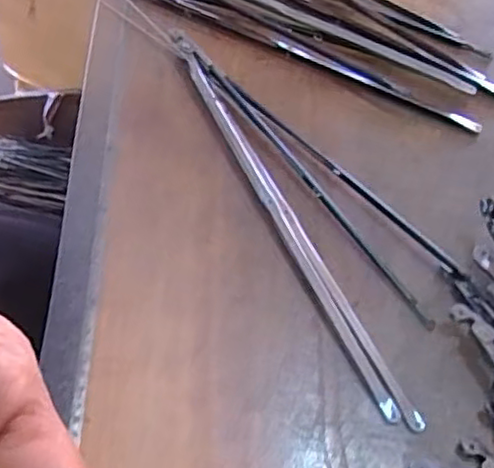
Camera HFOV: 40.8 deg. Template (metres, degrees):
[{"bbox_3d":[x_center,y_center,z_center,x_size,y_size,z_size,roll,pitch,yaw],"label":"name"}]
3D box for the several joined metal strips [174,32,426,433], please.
[{"bbox_3d":[0.011,-0.010,0.258,0.011,0.011,0.187,-23,62,-15],"label":"several joined metal strips"}]

